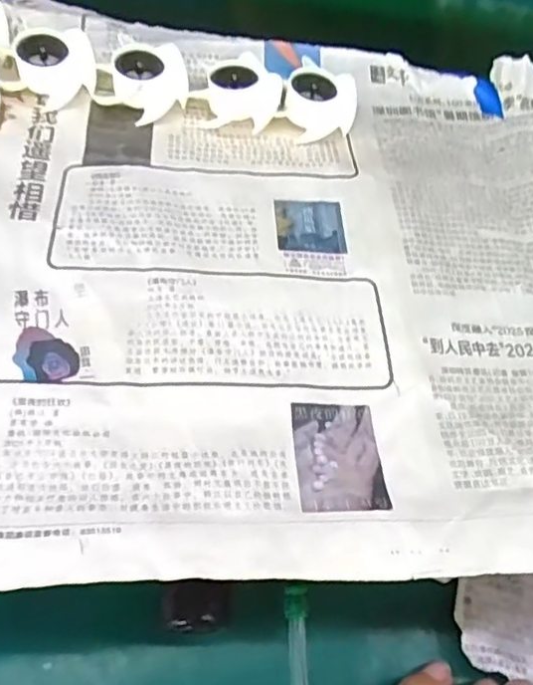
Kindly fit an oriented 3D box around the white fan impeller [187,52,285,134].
[{"bbox_3d":[-0.013,-0.118,0.295,0.037,0.018,0.037,-24,64,-22],"label":"white fan impeller"}]

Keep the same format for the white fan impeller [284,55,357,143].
[{"bbox_3d":[0.027,-0.120,0.300,0.034,0.020,0.037,-3,58,-10],"label":"white fan impeller"}]

